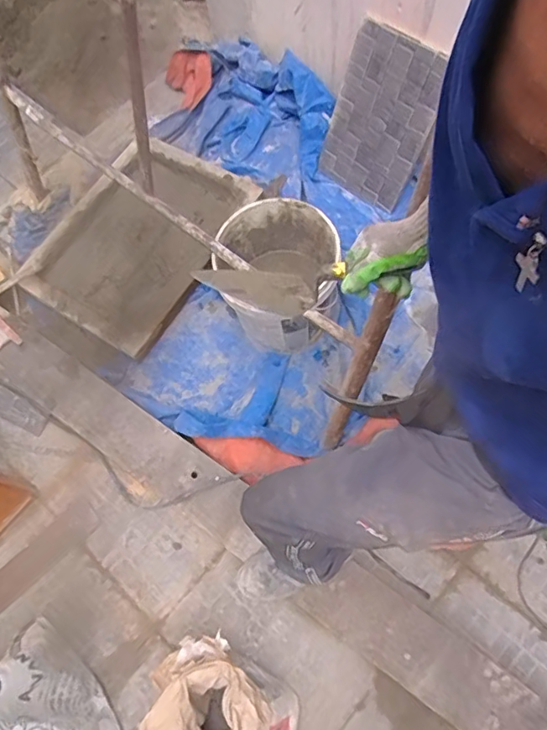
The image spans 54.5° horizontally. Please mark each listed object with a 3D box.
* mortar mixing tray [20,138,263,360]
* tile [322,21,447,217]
[{"bbox_3d":[-0.420,-0.410,1.696,0.517,0.071,0.698,25,69,14],"label":"mortar mixing tray"},{"bbox_3d":[0.305,-0.713,1.547,0.302,0.439,0.022,34,43,14],"label":"tile"}]

